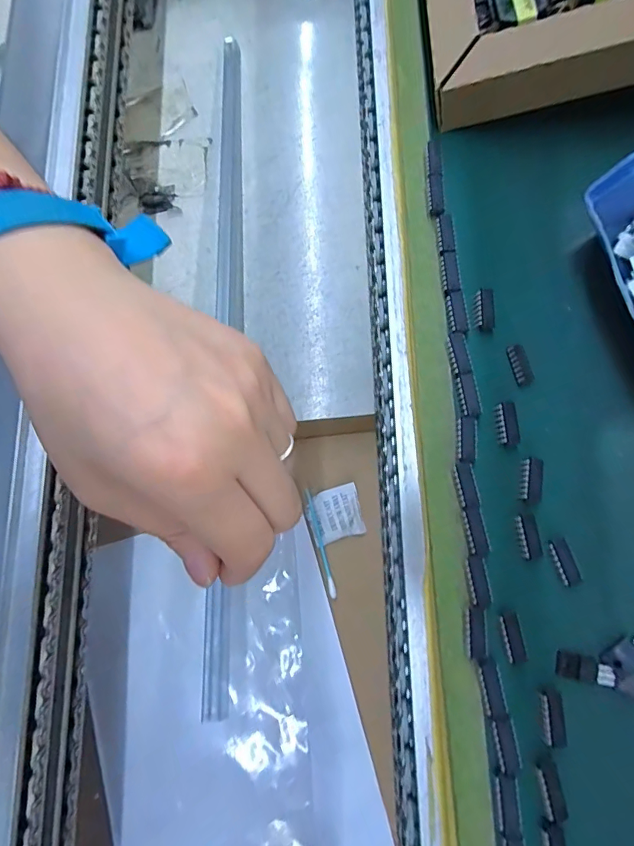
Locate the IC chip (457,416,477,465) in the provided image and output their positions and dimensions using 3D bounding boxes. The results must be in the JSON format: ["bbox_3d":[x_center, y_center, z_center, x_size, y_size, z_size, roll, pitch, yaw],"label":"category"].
[{"bbox_3d":[0.065,0.007,0.196,0.008,0.004,0.020,3,79,4],"label":"IC chip"}]

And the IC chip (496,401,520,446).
[{"bbox_3d":[0.084,0.000,0.197,0.008,0.004,0.019,-3,79,3],"label":"IC chip"}]

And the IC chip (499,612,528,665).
[{"bbox_3d":[0.079,0.086,0.180,0.008,0.004,0.019,-11,78,1],"label":"IC chip"}]

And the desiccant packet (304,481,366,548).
[{"bbox_3d":[0.011,0.061,0.301,0.036,0.009,0.033,-17,77,-2],"label":"desiccant packet"}]

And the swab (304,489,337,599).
[{"bbox_3d":[0.002,0.079,0.300,0.004,0.006,0.071,-15,77,-2],"label":"swab"}]

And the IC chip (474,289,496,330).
[{"bbox_3d":[0.078,-0.053,0.211,0.010,0.004,0.019,0,79,3],"label":"IC chip"}]

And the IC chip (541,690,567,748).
[{"bbox_3d":[0.093,0.116,0.175,0.009,0.004,0.019,-1,79,3],"label":"IC chip"}]

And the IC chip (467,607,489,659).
[{"bbox_3d":[0.064,0.084,0.180,0.008,0.004,0.019,1,79,3],"label":"IC chip"}]

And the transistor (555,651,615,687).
[{"bbox_3d":[0.109,0.100,0.183,0.022,0.004,0.010,9,79,5],"label":"transistor"}]

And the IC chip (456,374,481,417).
[{"bbox_3d":[0.067,-0.013,0.200,0.008,0.004,0.018,-9,78,2],"label":"IC chip"}]

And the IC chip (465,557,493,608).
[{"bbox_3d":[0.066,0.064,0.184,0.008,0.004,0.019,-7,78,2],"label":"IC chip"}]

